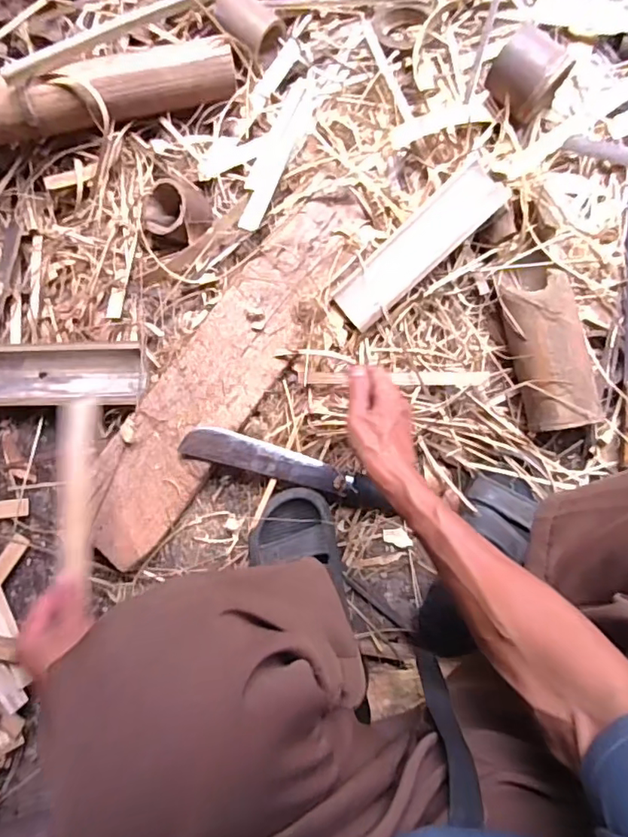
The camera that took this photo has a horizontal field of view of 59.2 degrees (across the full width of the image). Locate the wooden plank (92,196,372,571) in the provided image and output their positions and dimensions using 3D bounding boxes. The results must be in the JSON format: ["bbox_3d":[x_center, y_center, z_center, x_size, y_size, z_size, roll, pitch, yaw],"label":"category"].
[{"bbox_3d":[-0.115,-0.060,0.689,0.120,0.033,0.529,36,86,8],"label":"wooden plank"}]

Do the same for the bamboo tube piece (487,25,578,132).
[{"bbox_3d":[0.258,-0.415,0.681,0.076,0.074,0.091,44,87,8],"label":"bamboo tube piece"}]

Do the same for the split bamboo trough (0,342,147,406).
[{"bbox_3d":[-0.333,-0.057,0.728,0.234,0.037,0.087,1,82,4],"label":"split bamboo trough"}]

